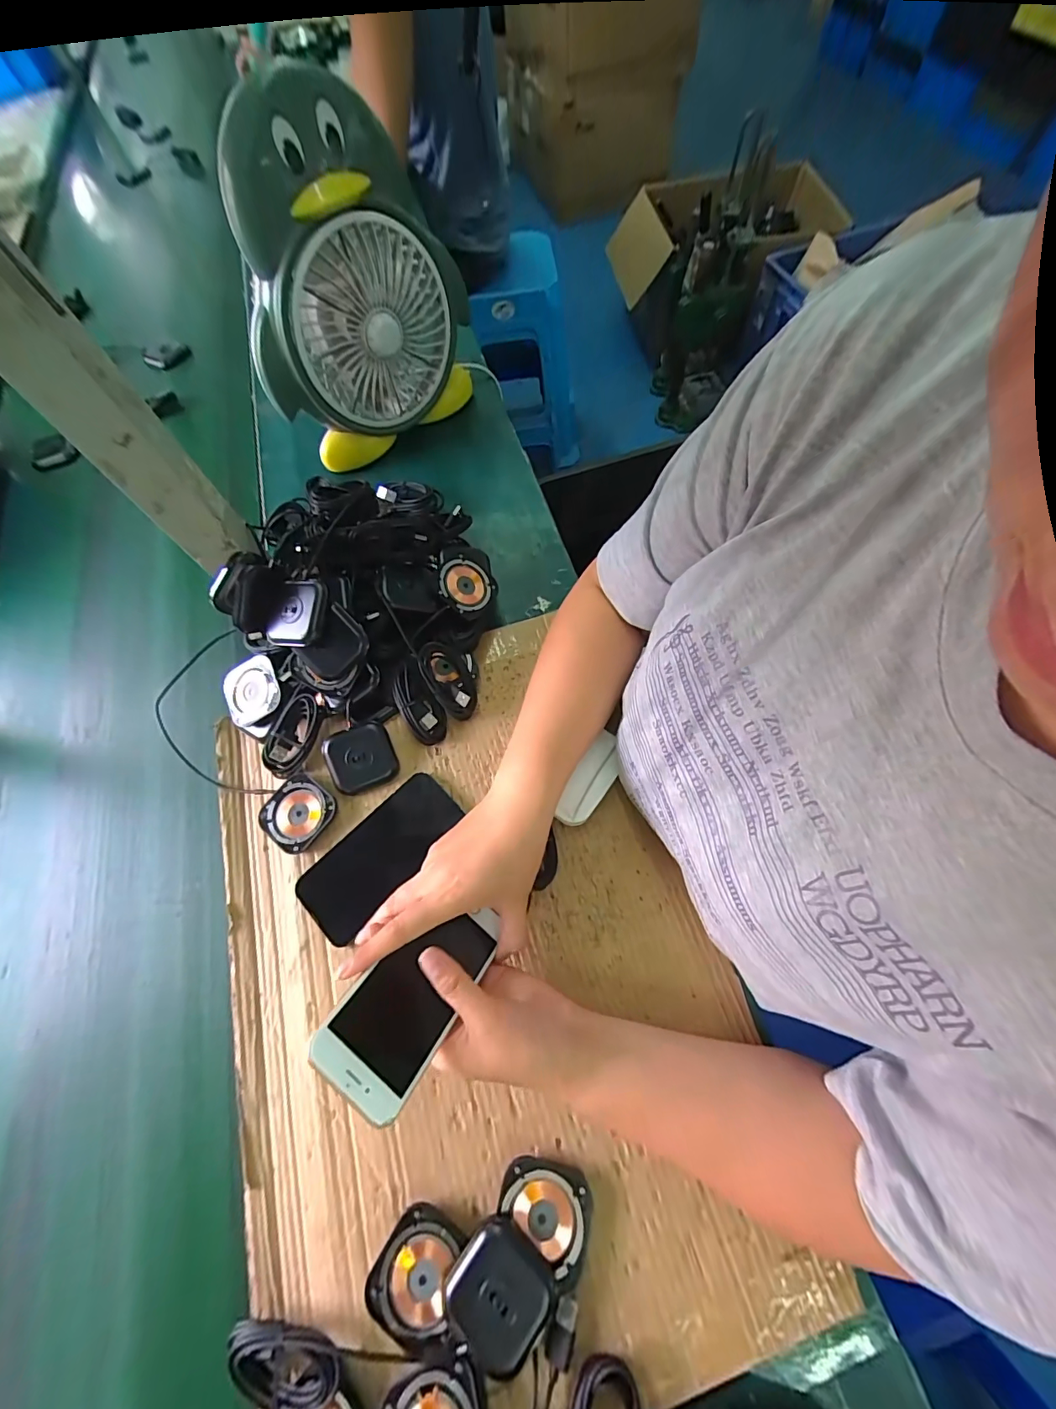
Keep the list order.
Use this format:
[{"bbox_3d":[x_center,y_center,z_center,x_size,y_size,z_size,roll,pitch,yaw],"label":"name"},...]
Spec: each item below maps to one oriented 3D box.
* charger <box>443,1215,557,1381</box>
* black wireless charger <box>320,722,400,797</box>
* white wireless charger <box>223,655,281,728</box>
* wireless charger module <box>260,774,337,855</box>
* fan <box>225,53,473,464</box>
[{"bbox_3d":[-0.018,0.360,0.284,0.057,0.013,0.056,38,72,16],"label":"charger"},{"bbox_3d":[-0.156,0.049,0.431,0.059,0.021,0.055,-25,68,-9],"label":"black wireless charger"},{"bbox_3d":[-0.269,-0.014,0.453,0.067,0.004,0.060,-24,80,17],"label":"white wireless charger"},{"bbox_3d":[-0.207,0.097,0.417,0.057,0.007,0.057,34,71,15],"label":"wireless charger module"},{"bbox_3d":[-0.182,-0.437,0.501,0.260,0.275,0.105,-39,71,-15],"label":"fan"}]

